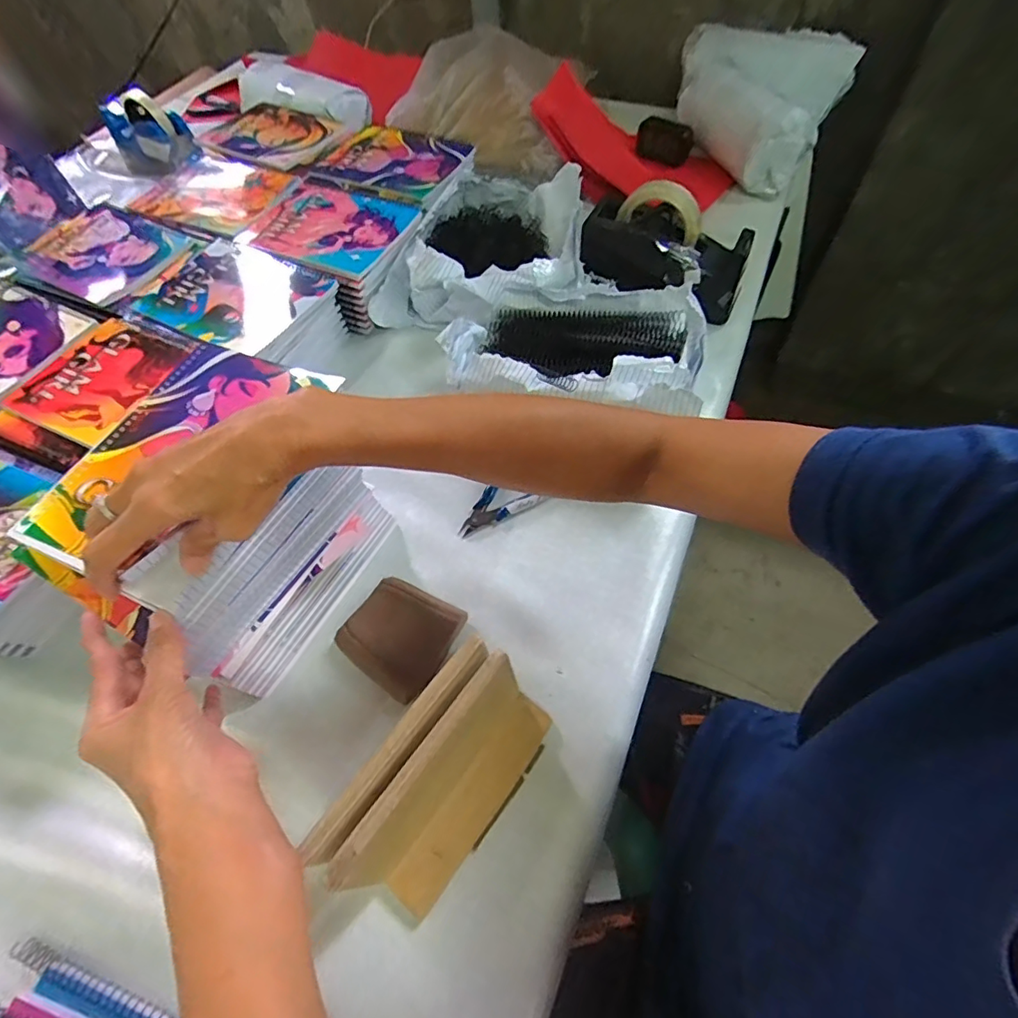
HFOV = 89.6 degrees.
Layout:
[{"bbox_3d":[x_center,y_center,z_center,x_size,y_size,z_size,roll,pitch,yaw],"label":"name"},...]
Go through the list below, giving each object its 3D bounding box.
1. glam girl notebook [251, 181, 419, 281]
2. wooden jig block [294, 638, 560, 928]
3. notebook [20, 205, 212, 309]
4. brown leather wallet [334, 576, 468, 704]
[{"bbox_3d":[-0.229,-0.365,0.660,0.195,0.007,0.160,24,63,17],"label":"glam girl notebook"},{"bbox_3d":[-0.039,0.180,0.345,0.071,0.112,0.153,32,64,21],"label":"wooden jig block"},{"bbox_3d":[-0.516,-0.329,0.658,0.220,0.014,0.149,24,63,17],"label":"notebook"},{"bbox_3d":[-0.093,0.109,0.448,0.088,0.016,0.087,30,63,20],"label":"brown leather wallet"}]

